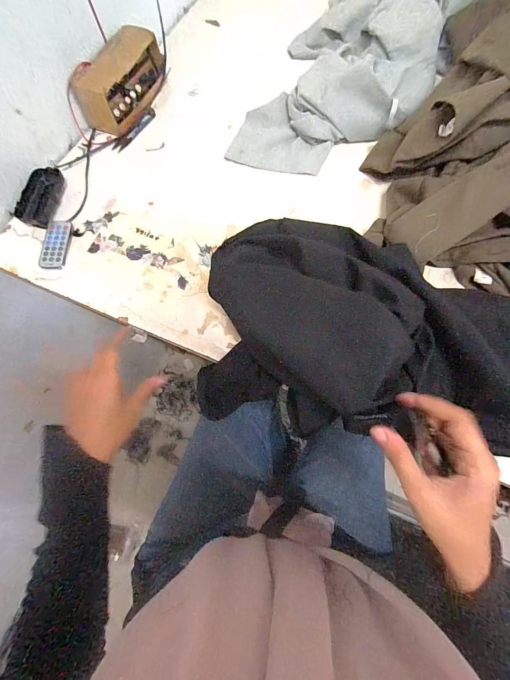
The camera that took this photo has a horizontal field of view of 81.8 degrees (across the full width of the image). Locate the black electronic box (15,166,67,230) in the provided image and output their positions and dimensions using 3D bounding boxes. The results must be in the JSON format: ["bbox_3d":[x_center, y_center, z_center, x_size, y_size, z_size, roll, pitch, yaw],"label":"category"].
[{"bbox_3d":[-0.369,-0.245,0.506,0.067,0.027,0.113,4,73,3],"label":"black electronic box"}]

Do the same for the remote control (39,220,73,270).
[{"bbox_3d":[-0.323,-0.156,0.478,0.041,0.012,0.092,2,73,3],"label":"remote control"}]

